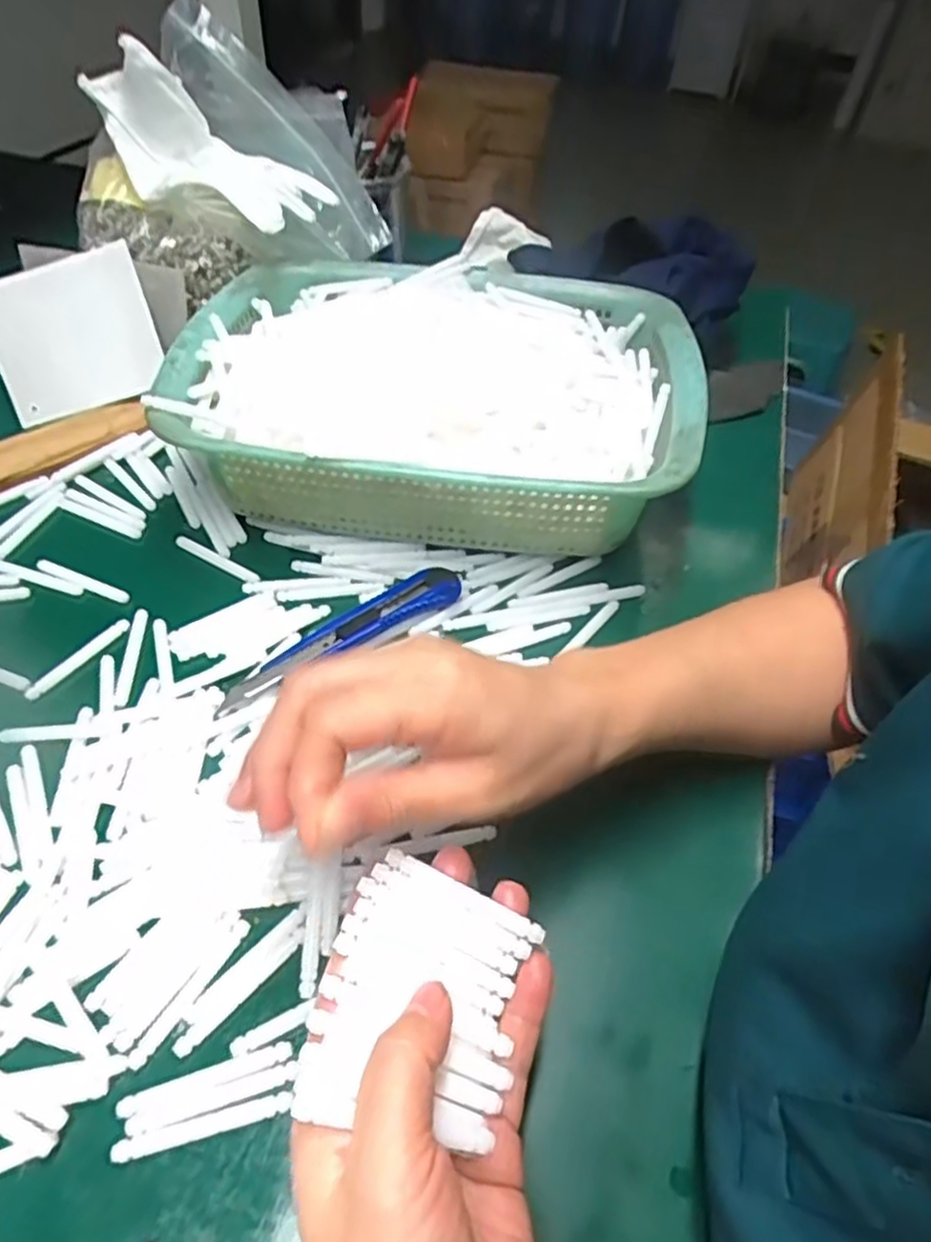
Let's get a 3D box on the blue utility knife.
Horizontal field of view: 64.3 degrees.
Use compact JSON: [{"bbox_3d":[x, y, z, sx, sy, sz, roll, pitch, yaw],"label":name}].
[{"bbox_3d":[-0.062,0.009,0.383,0.137,0.014,0.026,-30,58,-27],"label":"blue utility knife"}]

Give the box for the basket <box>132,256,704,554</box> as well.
[{"bbox_3d":[-0.017,-0.132,0.461,0.294,0.086,0.215,7,49,1],"label":"basket"}]

